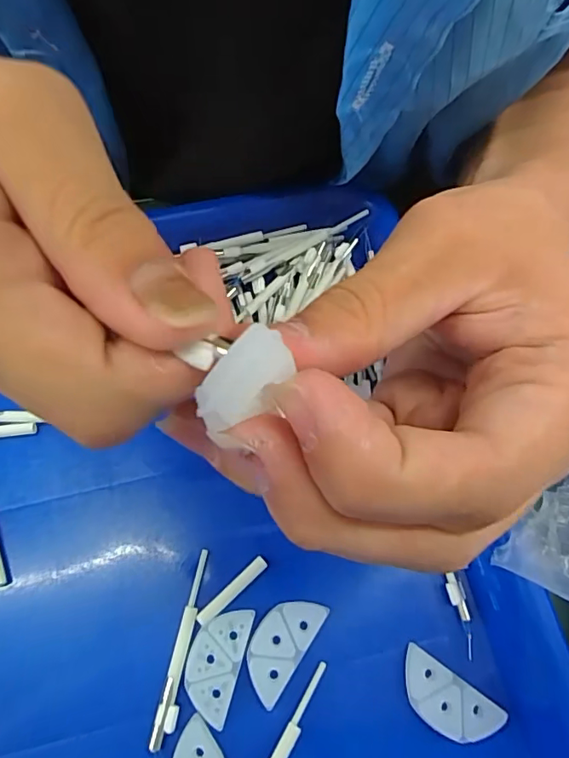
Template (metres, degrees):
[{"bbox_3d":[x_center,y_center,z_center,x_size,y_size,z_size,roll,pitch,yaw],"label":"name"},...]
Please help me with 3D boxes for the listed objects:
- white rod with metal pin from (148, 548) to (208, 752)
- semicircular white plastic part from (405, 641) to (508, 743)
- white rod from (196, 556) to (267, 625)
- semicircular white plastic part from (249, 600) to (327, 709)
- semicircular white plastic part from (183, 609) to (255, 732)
[{"bbox_3d":[-0.038,0.102,0.197,0.008,0.004,0.068,12,69,4],"label":"white rod with metal pin"},{"bbox_3d":[0.059,0.119,0.190,0.037,0.006,0.019,34,72,12],"label":"semicircular white plastic part"},{"bbox_3d":[-0.021,0.084,0.204,0.034,0.004,0.006,-40,74,-14],"label":"white rod"},{"bbox_3d":[-0.002,0.101,0.196,0.020,0.004,0.038,32,72,11],"label":"semicircular white plastic part"},{"bbox_3d":[-0.027,0.106,0.194,0.020,0.004,0.039,15,69,5],"label":"semicircular white plastic part"}]

